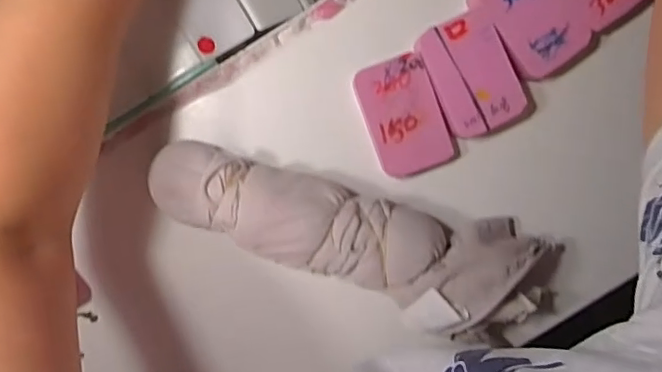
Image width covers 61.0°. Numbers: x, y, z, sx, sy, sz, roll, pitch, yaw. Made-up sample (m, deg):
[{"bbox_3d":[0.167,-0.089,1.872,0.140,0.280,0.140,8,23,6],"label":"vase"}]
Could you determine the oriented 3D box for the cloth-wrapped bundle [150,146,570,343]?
[{"bbox_3d":[0.022,0.029,0.339,0.258,0.052,0.076,23,94,-3],"label":"cloth-wrapped bundle"}]

